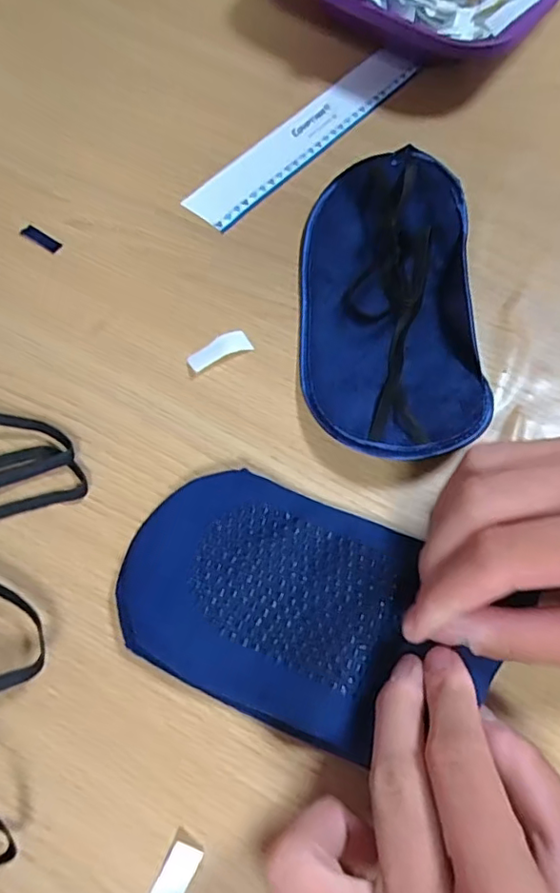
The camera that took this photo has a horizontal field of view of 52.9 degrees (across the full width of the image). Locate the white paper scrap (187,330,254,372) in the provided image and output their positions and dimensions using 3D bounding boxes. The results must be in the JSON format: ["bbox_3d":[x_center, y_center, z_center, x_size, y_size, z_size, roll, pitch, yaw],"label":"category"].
[{"bbox_3d":[-0.031,-0.049,0.284,0.032,0.004,0.014,-27,70,-14],"label":"white paper scrap"}]

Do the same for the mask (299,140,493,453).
[{"bbox_3d":[0.055,-0.076,0.286,0.086,0.026,0.175,2,66,-2],"label":"mask"}]

